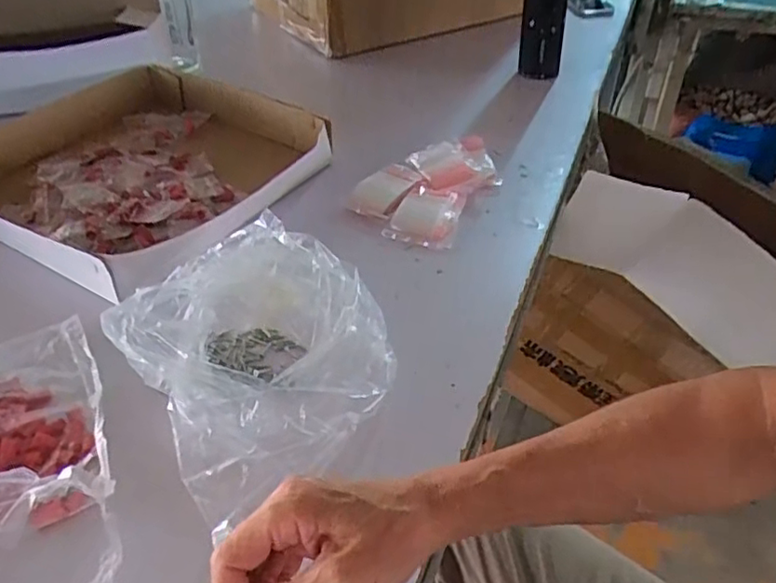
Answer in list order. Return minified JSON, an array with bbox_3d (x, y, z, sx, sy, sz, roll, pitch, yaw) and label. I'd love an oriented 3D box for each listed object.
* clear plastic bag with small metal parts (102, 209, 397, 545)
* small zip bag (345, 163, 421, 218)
[{"bbox_3d":[-0.099,0.042,0.506,0.204,0.071,0.226,-26,47,-26],"label":"clear plastic bag with small metal parts"},{"bbox_3d":[-0.002,-0.122,0.727,0.051,0.019,0.105,25,47,27],"label":"small zip bag"}]

